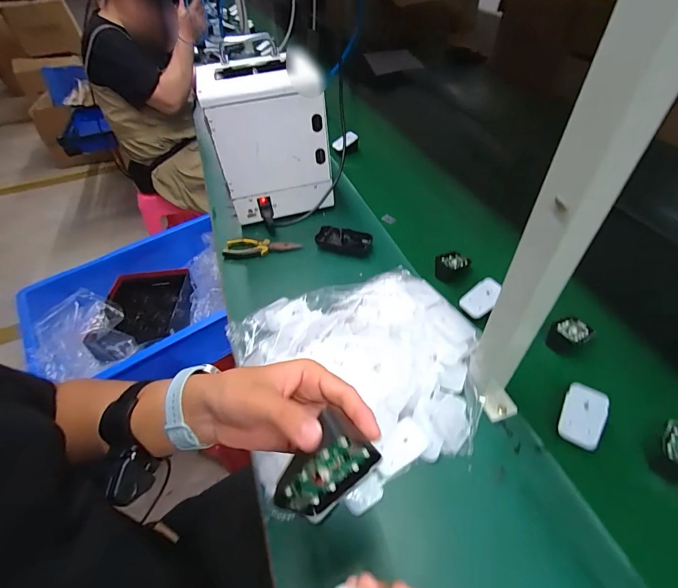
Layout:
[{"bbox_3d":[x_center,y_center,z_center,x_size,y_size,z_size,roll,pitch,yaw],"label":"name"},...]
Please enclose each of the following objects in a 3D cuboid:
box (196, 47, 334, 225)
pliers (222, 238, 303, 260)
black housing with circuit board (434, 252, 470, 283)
[{"bbox_3d":[-0.142,-0.313,0.747,0.215,0.267,0.170,-14,48,-7],"label":"box"},{"bbox_3d":[-0.155,-0.090,0.724,0.152,0.017,0.047,2,48,7],"label":"pliers"},{"bbox_3d":[0.206,-0.048,0.657,0.061,0.031,0.049,8,49,13],"label":"black housing with circuit board"}]

